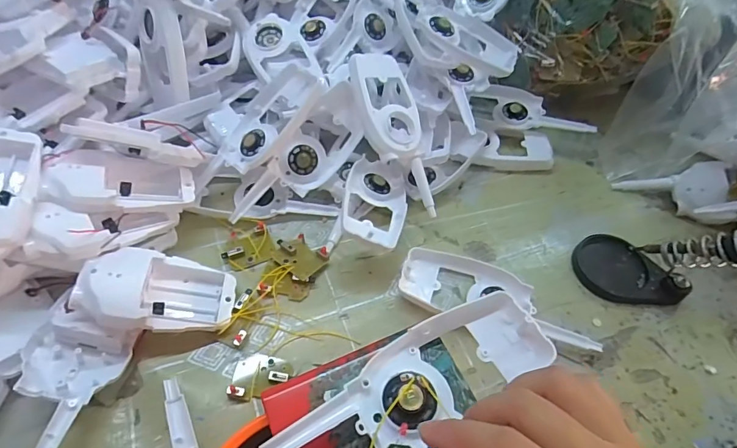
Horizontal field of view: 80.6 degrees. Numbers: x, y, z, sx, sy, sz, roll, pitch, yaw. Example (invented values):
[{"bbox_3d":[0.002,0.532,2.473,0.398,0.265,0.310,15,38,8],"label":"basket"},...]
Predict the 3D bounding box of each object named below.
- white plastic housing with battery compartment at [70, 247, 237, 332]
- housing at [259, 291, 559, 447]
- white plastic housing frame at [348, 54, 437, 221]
[{"bbox_3d":[-0.161,0.053,0.335,0.106,0.027,0.062,20,46,-32],"label":"white plastic housing with battery compartment"},{"bbox_3d":[0.020,0.086,0.229,0.166,0.023,0.051,-22,58,-18],"label":"housing"},{"bbox_3d":[0.028,-0.086,0.405,0.061,0.018,0.161,-20,85,-18],"label":"white plastic housing frame"}]

